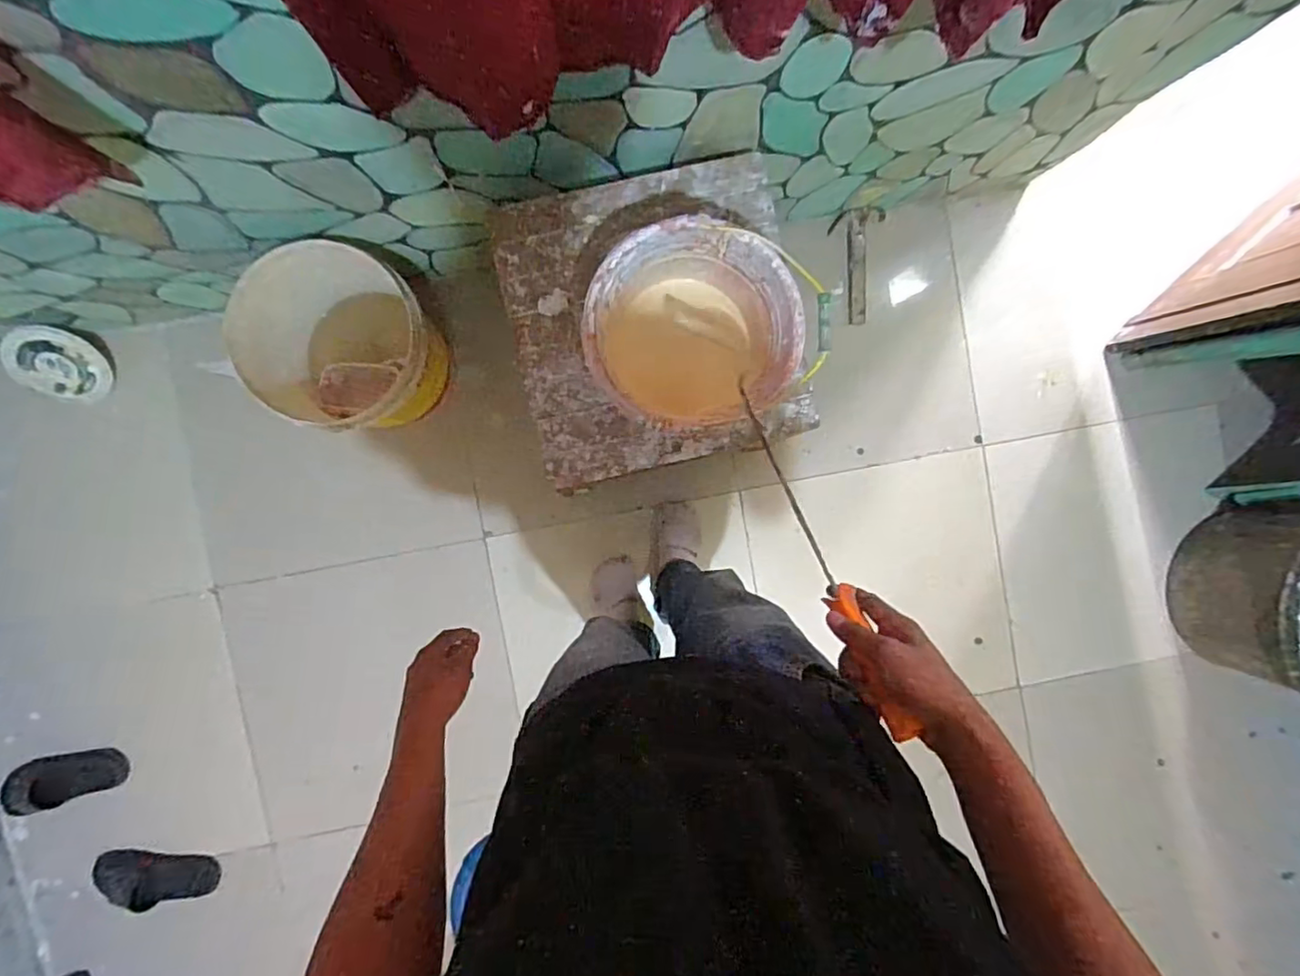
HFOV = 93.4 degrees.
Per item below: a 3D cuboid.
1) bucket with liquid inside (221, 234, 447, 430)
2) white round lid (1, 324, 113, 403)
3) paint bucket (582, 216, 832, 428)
[{"bbox_3d":[-0.576,-0.275,1.223,0.337,0.379,0.328,0,91,-3],"label":"bucket with liquid inside"},{"bbox_3d":[-1.242,-0.259,1.290,0.164,0.018,0.171,-17,139,-16],"label":"white round lid"},{"bbox_3d":[0.058,-0.214,0.877,0.277,0.207,0.256,0,91,-3],"label":"paint bucket"}]

